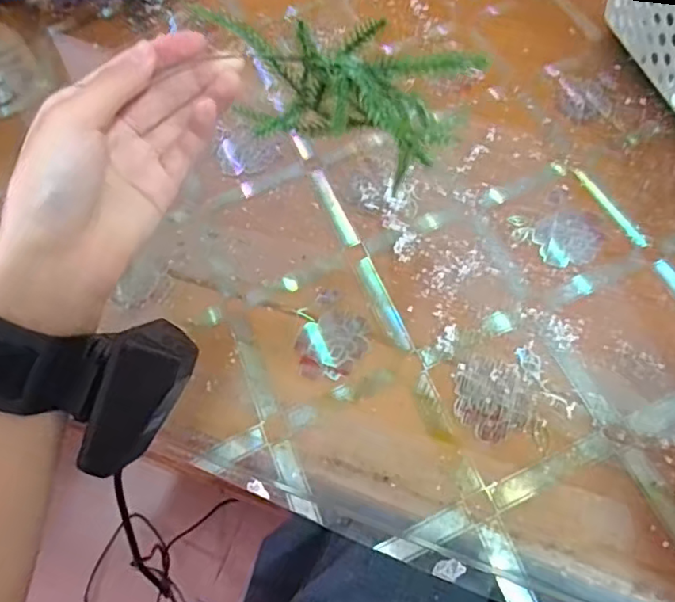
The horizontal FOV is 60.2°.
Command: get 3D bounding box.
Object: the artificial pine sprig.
[{"bbox_3d":[0.000,-0.097,0.278,0.121,0.066,0.021,17,63,13],"label":"artificial pine sprig"}]

